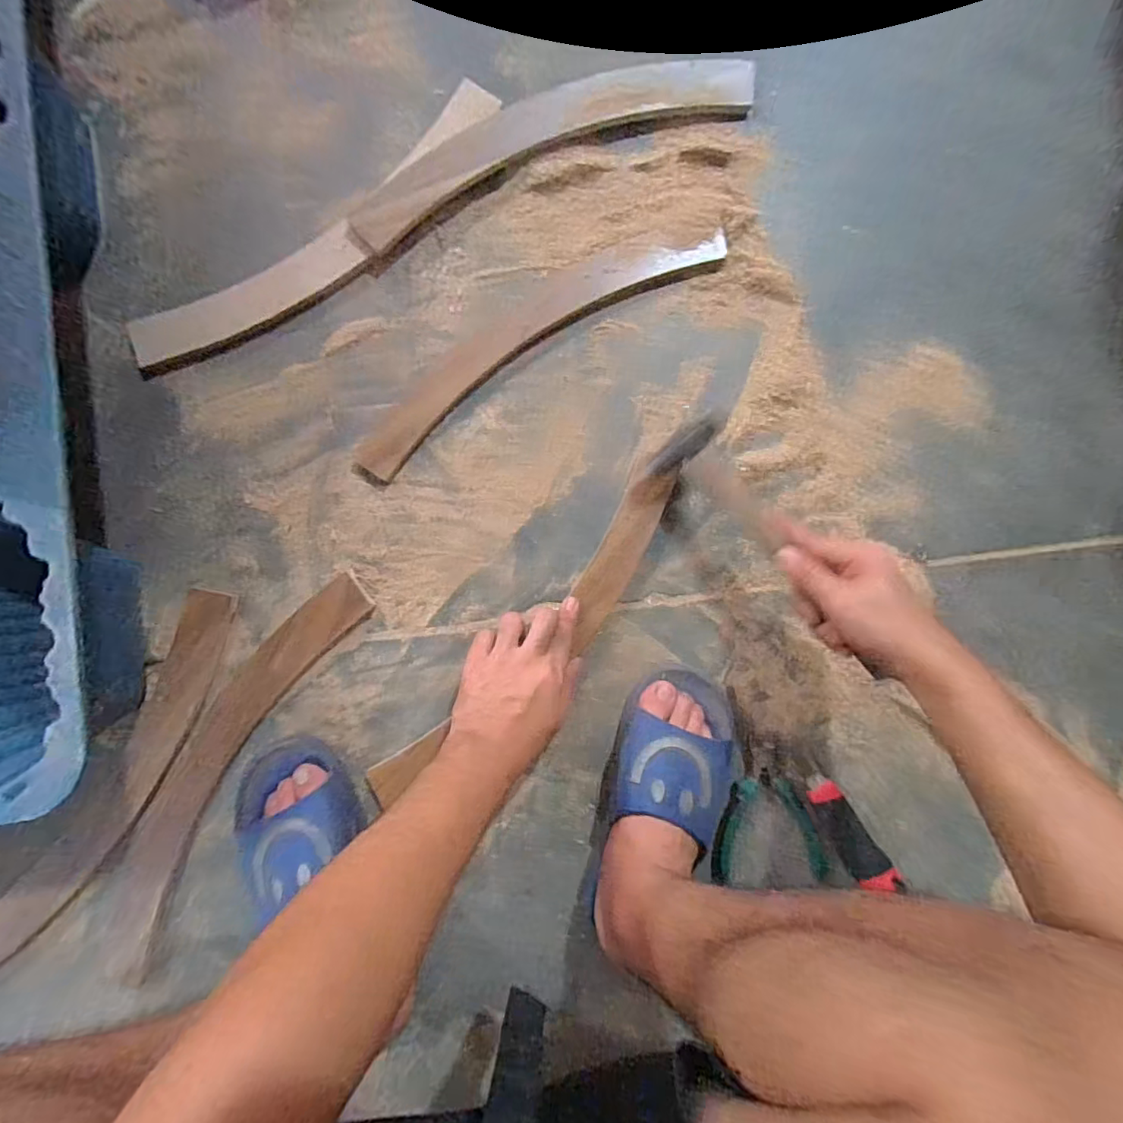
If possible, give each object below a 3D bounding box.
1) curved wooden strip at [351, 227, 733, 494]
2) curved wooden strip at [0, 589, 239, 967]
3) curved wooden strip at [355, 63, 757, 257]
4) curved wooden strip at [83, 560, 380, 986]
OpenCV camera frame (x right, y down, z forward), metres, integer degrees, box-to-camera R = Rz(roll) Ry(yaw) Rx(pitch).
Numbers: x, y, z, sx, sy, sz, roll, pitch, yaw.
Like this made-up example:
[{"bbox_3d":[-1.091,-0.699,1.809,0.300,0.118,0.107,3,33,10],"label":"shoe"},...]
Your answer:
[{"bbox_3d":[-0.037,-0.234,0.563,0.430,0.016,0.091,-34,89,-3],"label":"curved wooden strip"},{"bbox_3d":[-0.445,0.224,0.538,0.079,0.009,0.425,32,87,0],"label":"curved wooden strip"},{"bbox_3d":[-0.017,-0.439,0.569,0.432,0.029,0.093,-23,89,-3],"label":"curved wooden strip"},{"bbox_3d":[-0.336,0.200,0.543,0.084,0.013,0.435,31,87,-1],"label":"curved wooden strip"}]

